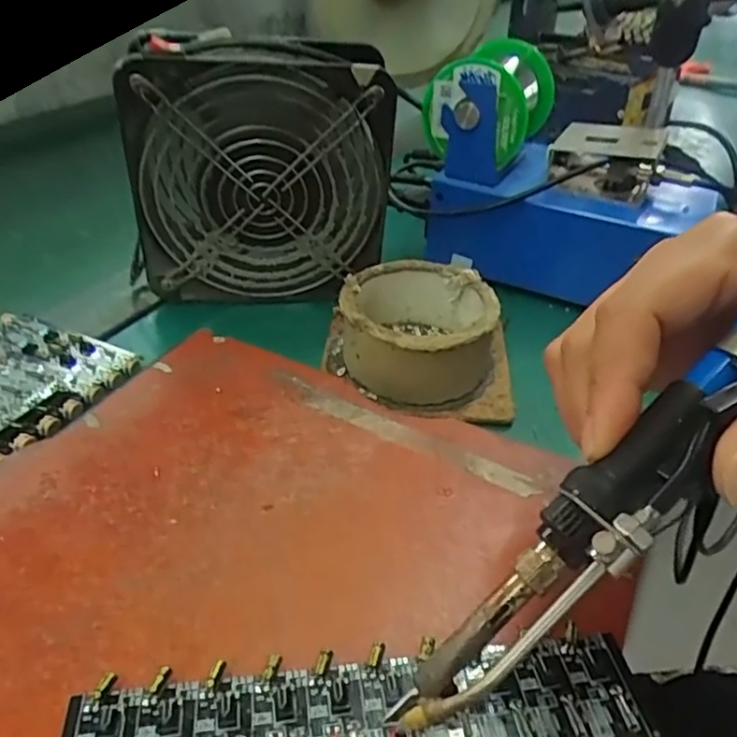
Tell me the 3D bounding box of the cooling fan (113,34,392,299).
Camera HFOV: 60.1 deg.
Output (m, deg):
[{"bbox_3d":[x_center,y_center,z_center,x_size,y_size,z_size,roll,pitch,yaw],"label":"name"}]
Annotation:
[{"bbox_3d":[-0.065,-0.119,0.394,0.148,0.151,0.058,-1,41,-7],"label":"cooling fan"}]

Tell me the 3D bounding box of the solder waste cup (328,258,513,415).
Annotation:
[{"bbox_3d":[0.027,-0.021,0.368,0.107,0.051,0.089,4,37,5],"label":"solder waste cup"}]

